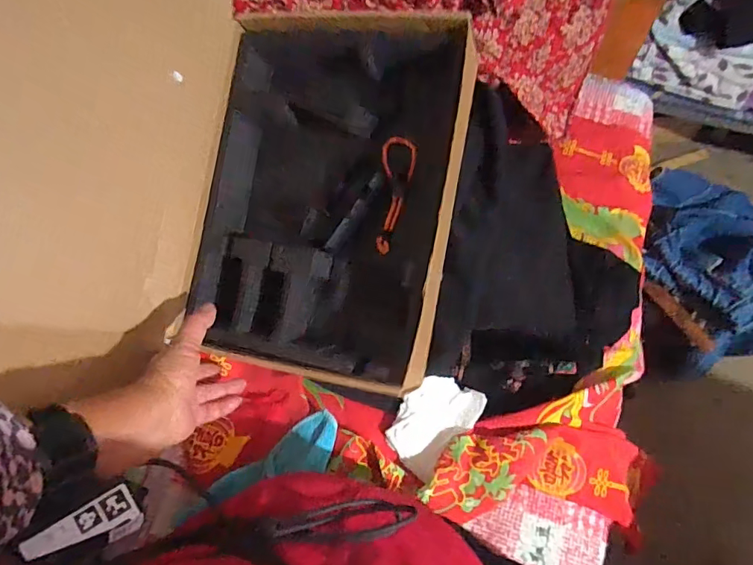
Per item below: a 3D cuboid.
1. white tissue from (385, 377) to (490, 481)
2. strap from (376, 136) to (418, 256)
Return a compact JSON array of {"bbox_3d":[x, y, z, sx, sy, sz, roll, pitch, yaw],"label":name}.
[{"bbox_3d":[0.065,0.158,0.556,0.074,0.044,0.108,36,67,17],"label":"white tissue"},{"bbox_3d":[0.017,-0.093,0.517,0.036,0.014,0.124,10,87,4],"label":"strap"}]

